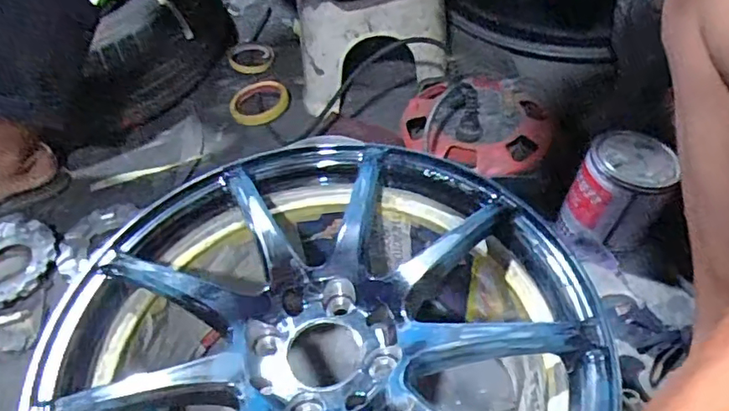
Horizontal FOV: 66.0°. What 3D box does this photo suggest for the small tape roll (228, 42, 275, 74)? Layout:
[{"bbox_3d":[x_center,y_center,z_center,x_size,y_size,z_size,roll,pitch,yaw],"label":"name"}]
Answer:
[{"bbox_3d":[-0.196,-0.258,0.975,0.079,0.024,0.078,-1,49,2],"label":"small tape roll"}]

